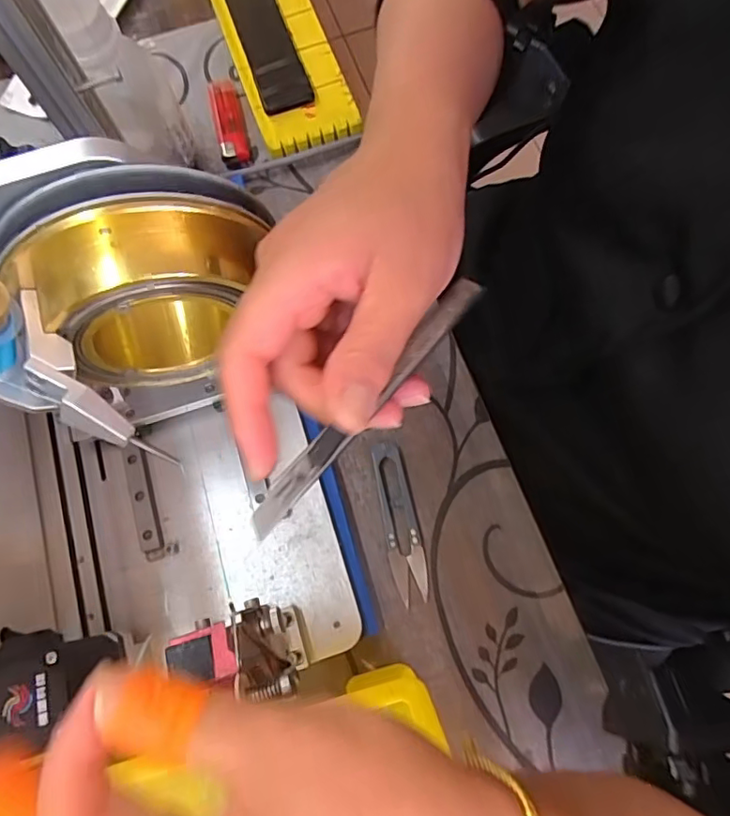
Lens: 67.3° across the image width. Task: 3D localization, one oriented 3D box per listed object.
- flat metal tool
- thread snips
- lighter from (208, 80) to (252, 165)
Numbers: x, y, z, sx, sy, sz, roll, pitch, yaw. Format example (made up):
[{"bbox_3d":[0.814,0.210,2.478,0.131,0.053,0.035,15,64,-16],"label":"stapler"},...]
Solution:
[{"bbox_3d":[0.005,-0.006,0.214,0.011,0.008,0.137,37,67,13],"label":"flat metal tool"},{"bbox_3d":[0.022,0.073,0.357,0.023,0.007,0.101,-13,74,-2],"label":"thread snips"},{"bbox_3d":[-0.113,-0.238,0.452,0.024,0.008,0.080,-15,74,-3],"label":"lighter"}]

